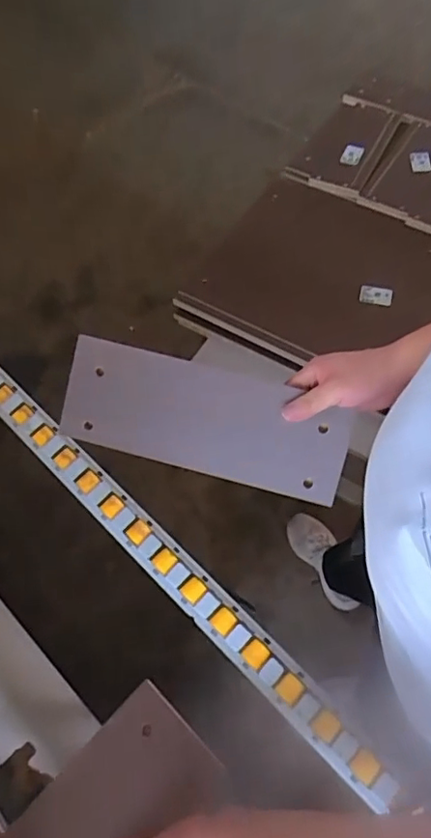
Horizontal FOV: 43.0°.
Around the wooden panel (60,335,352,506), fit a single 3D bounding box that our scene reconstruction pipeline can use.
[{"bbox_3d":[-0.013,-0.001,0.626,0.317,0.019,0.117,14,89,5],"label":"wooden panel"}]

